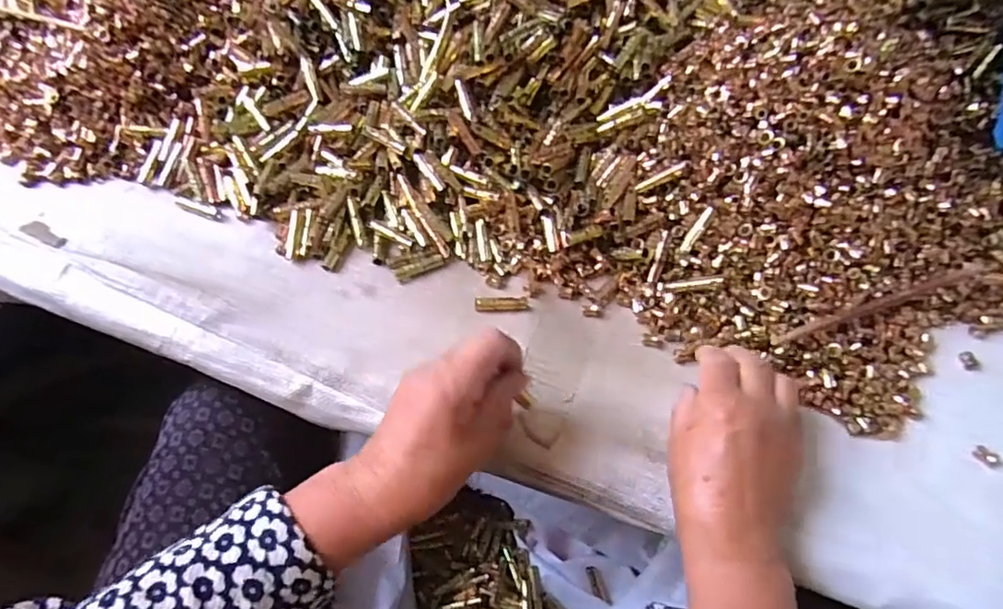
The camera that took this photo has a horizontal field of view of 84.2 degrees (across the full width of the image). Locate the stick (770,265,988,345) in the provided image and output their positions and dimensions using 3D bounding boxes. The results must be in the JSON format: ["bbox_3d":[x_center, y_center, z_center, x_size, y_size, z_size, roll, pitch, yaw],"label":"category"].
[{"bbox_3d":[0.270,-0.002,0.397,0.174,0.009,0.009,-17,64,-9],"label":"stick"}]

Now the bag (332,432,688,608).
[{"bbox_3d":[-0.017,0.249,0.470,0.239,0.168,0.188,18,64,9],"label":"bag"}]

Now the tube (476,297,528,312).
[{"bbox_3d":[0.001,0.000,0.415,0.040,0.010,0.012,-4,62,-2],"label":"tube"}]

